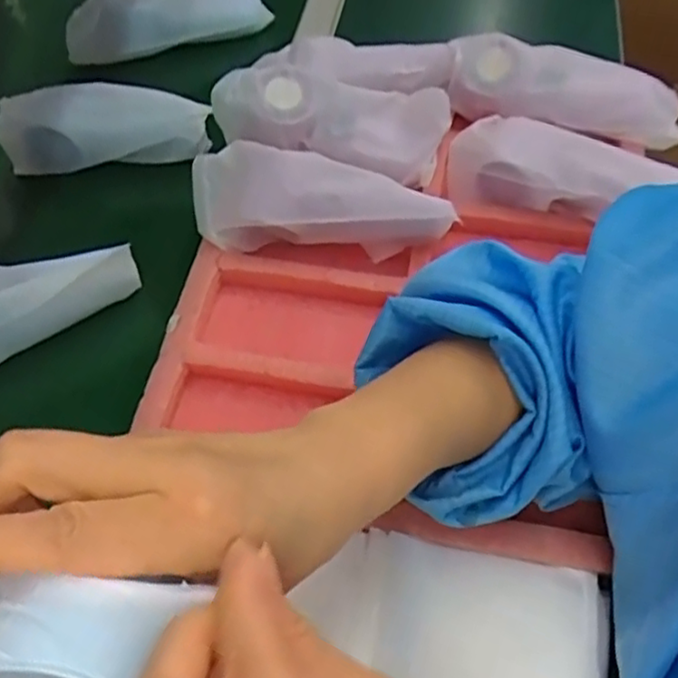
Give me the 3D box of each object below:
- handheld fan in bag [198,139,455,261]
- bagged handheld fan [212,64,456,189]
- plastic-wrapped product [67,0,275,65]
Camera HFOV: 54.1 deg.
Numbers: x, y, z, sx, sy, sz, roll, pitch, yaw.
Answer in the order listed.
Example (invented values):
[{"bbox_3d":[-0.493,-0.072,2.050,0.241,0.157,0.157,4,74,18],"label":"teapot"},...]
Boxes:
[{"bbox_3d":[-0.015,-0.107,0.500,0.190,0.051,0.067,1,57,4],"label":"handheld fan in bag"},{"bbox_3d":[-0.006,-0.181,0.540,0.177,0.063,0.066,13,58,11],"label":"bagged handheld fan"},{"bbox_3d":[-0.184,-0.347,0.704,0.204,0.054,0.056,-16,57,-7],"label":"plastic-wrapped product"}]

